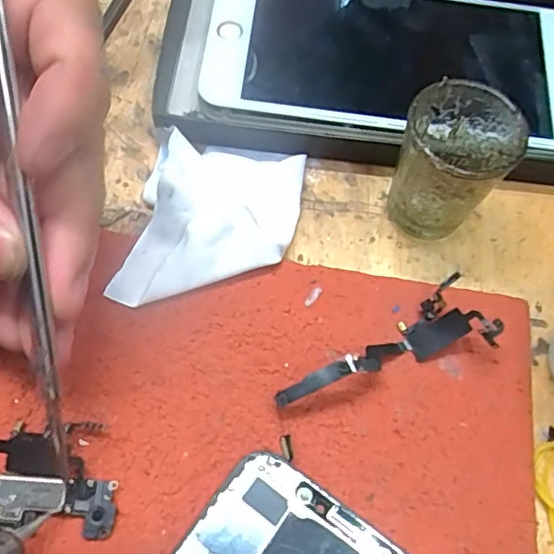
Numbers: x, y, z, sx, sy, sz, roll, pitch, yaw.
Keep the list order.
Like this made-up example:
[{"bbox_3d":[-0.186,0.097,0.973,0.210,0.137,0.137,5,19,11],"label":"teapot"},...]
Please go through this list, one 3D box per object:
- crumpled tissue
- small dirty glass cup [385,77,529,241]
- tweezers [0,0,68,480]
[{"bbox_3d":[-0.022,-0.021,0.205,0.056,0.017,0.066,10,65,2],"label":"crumpled tissue"},{"bbox_3d":[0.057,-0.036,0.200,0.035,0.050,0.032,1,65,-2],"label":"small dirty glass cup"},{"bbox_3d":[-0.065,-0.019,0.149,0.008,0.016,0.154,-5,102,-5],"label":"tweezers"}]

